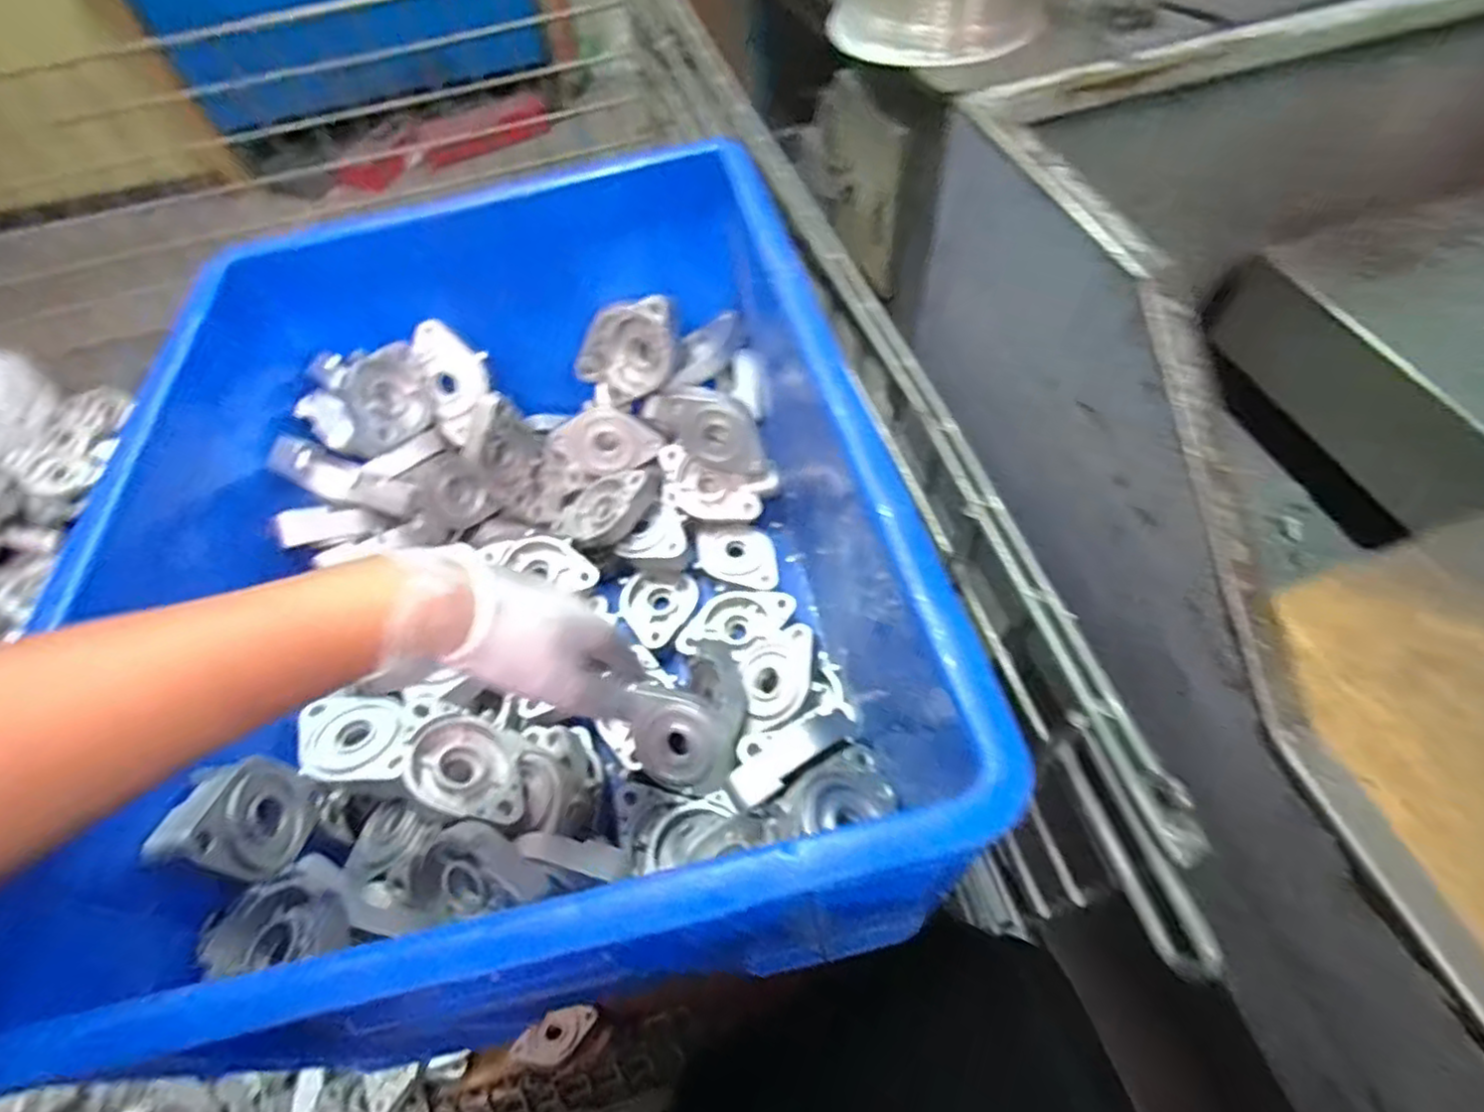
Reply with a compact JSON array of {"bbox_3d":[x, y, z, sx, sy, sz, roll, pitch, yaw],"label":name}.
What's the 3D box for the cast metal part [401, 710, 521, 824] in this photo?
[{"bbox_3d":[-0.169,0.134,0.434,0.077,0.030,0.056,15,60,13],"label":"cast metal part"}]

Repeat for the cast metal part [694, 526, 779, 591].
[{"bbox_3d":[-0.003,0.001,0.626,0.076,0.011,0.061,7,58,8],"label":"cast metal part"}]

